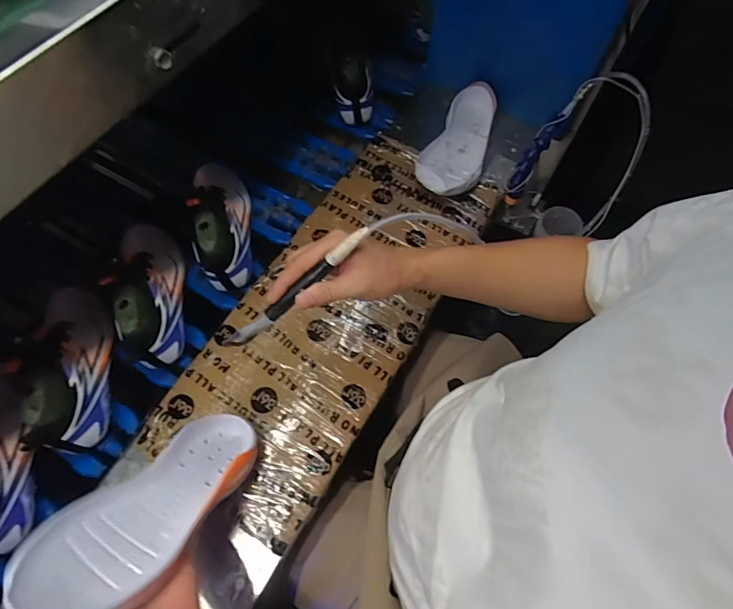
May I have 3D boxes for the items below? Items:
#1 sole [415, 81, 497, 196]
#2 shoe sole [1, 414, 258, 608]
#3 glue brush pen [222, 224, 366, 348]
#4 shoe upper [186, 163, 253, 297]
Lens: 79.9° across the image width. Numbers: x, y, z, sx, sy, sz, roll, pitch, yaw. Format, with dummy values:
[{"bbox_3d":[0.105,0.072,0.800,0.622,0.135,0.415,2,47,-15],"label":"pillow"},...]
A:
[{"bbox_3d":[0.156,-0.280,0.743,0.098,0.049,0.262,17,67,7],"label":"sole"},{"bbox_3d":[-0.198,0.187,0.420,0.089,0.036,0.259,29,23,12],"label":"shoe sole"},{"bbox_3d":[-0.065,-0.015,0.414,0.172,0.021,0.013,-41,69,10],"label":"glue brush pen"},{"bbox_3d":[-0.226,-0.143,0.669,0.077,0.106,0.236,-11,67,-6],"label":"shoe upper"}]

